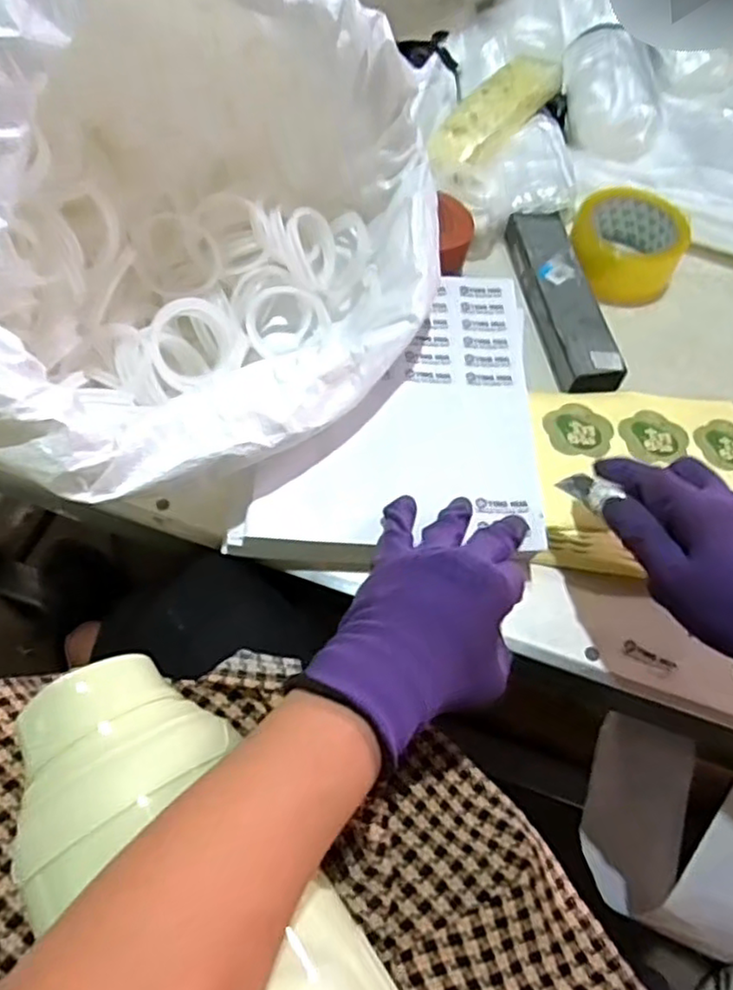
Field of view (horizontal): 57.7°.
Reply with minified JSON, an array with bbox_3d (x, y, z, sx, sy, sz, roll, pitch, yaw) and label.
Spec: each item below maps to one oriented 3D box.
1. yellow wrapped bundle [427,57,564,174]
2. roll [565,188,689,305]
[{"bbox_3d":[0.124,-0.378,0.666,0.069,0.028,0.165,42,81,19],"label":"yellow wrapped bundle"},{"bbox_3d":[0.243,-0.232,0.626,0.102,0.056,0.102,2,60,-3],"label":"roll"}]

